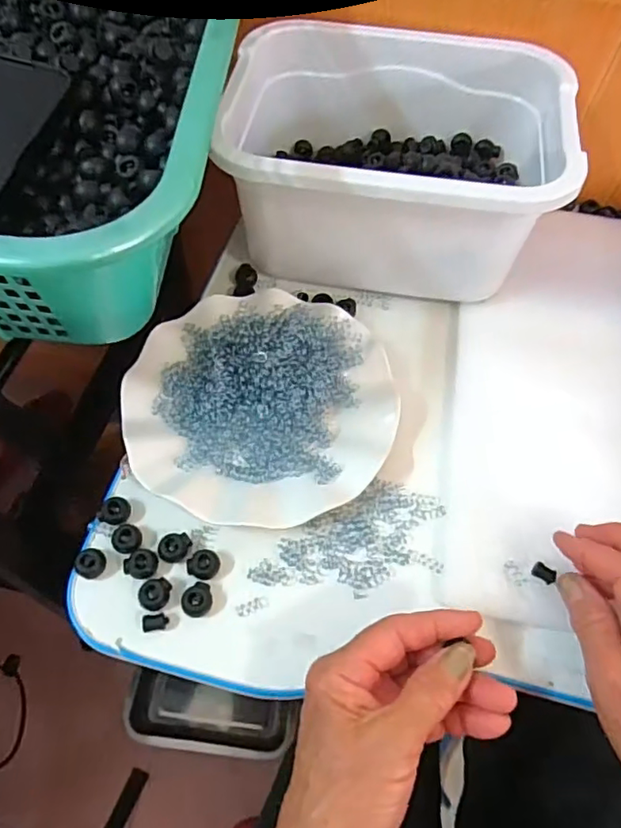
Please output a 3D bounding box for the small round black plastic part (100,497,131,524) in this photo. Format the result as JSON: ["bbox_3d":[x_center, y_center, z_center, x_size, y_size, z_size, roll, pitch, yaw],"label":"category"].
[{"bbox_3d":[-0.123,0.062,0.363,0.017,0.014,0.015,-38,69,-22],"label":"small round black plastic part"}]

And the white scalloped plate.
[{"bbox_3d":[-0.034,-0.012,0.400,0.179,0.032,0.173,2,60,-3],"label":"white scalloped plate"}]

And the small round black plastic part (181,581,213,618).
[{"bbox_3d":[-0.067,0.109,0.338,0.017,0.007,0.019,-5,60,-7],"label":"small round black plastic part"}]

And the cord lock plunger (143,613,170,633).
[{"bbox_3d":[-0.089,0.120,0.332,0.014,0.007,0.010,-8,61,-9],"label":"cord lock plunger"}]

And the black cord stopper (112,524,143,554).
[{"bbox_3d":[-0.113,0.079,0.356,0.018,0.012,0.018,2,60,-3],"label":"black cord stopper"}]

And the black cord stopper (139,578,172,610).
[{"bbox_3d":[-0.092,0.106,0.339,0.017,0.007,0.019,11,60,3],"label":"black cord stopper"}]

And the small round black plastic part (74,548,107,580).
[{"bbox_3d":[-0.132,0.090,0.346,0.016,0.015,0.017,2,60,-3],"label":"small round black plastic part"}]

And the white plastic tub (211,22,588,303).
[{"bbox_3d":[0.062,-0.196,0.448,0.242,0.108,0.183,7,59,0],"label":"white plastic tub"}]

